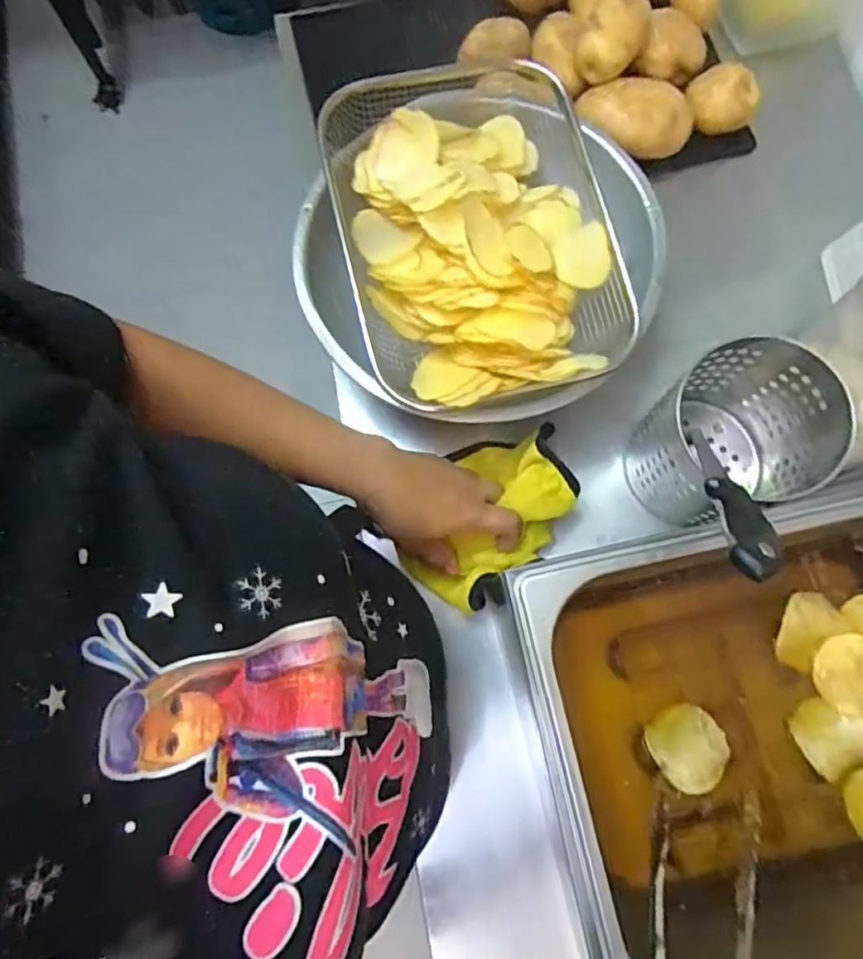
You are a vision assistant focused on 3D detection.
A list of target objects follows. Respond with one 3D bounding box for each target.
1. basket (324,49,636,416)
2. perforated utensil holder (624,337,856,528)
[{"bbox_3d":[0.038,-0.198,0.510,0.217,0.069,0.285,-14,77,-2],"label":"basket"},{"bbox_3d":[0.237,-0.035,0.500,0.122,0.127,0.120,0,77,1],"label":"perforated utensil holder"}]

